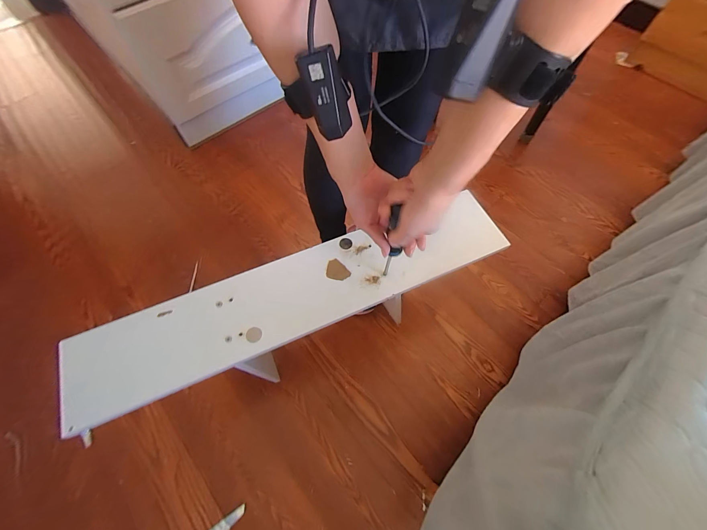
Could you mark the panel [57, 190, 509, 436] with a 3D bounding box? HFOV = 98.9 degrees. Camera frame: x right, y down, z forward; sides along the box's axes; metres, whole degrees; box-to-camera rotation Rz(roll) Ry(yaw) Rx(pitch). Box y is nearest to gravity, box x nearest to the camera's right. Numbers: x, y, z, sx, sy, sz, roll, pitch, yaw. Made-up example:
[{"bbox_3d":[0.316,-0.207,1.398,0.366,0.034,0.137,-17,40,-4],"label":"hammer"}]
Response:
[{"bbox_3d":[-0.085,0.045,0.516,0.731,0.024,0.147,-20,67,-11],"label":"panel"}]

